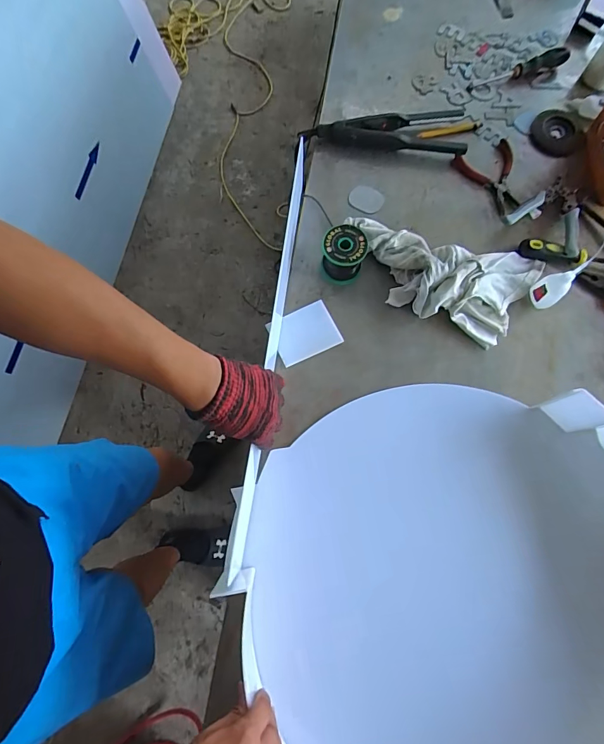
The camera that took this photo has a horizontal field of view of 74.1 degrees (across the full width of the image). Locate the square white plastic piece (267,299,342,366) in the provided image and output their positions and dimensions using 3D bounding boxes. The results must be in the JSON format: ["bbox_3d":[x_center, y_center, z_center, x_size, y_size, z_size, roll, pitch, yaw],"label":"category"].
[{"bbox_3d":[0.004,-0.062,0.640,0.100,0.005,0.078,-24,78,-8],"label":"square white plastic piece"}]

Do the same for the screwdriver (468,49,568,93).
[{"bbox_3d":[0.425,-0.593,0.782,0.205,0.027,0.041,-22,75,-5],"label":"screwdriver"}]

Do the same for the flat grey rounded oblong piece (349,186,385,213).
[{"bbox_3d":[0.114,-0.308,0.710,0.060,0.004,0.050,22,76,7],"label":"flat grey rounded oblong piece"}]

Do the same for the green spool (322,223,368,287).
[{"bbox_3d":[0.066,-0.186,0.640,0.066,0.066,0.065,2,74,1],"label":"green spool"}]

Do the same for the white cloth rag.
[{"bbox_3d":[0.235,-0.152,0.639,0.304,0.054,0.160,11,74,4],"label":"white cloth rag"}]

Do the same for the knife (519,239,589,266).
[{"bbox_3d":[0.417,-0.199,0.667,0.102,0.022,0.026,14,75,5],"label":"knife"}]

